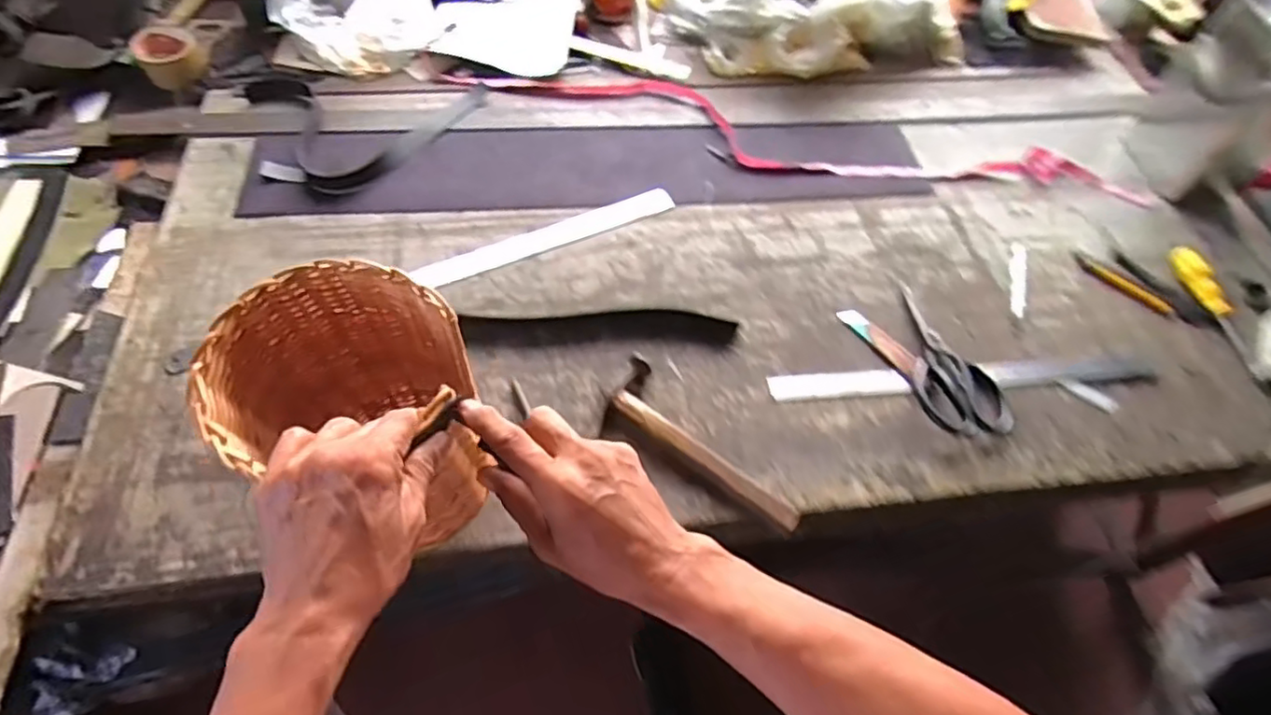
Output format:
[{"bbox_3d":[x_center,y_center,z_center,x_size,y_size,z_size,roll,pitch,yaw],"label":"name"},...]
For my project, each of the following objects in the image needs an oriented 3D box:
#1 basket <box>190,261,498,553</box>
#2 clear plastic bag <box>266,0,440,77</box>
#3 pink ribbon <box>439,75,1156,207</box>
[{"bbox_3d":[-0.199,0.042,0.479,0.149,0.211,0.152,-26,62,-20],"label":"basket"},{"bbox_3d":[-0.432,-0.548,1.003,0.211,0.111,0.210,5,57,-1],"label":"clear plastic bag"},{"bbox_3d":[0.242,-0.332,0.969,1.035,0.012,0.161,10,57,3],"label":"pink ribbon"}]

